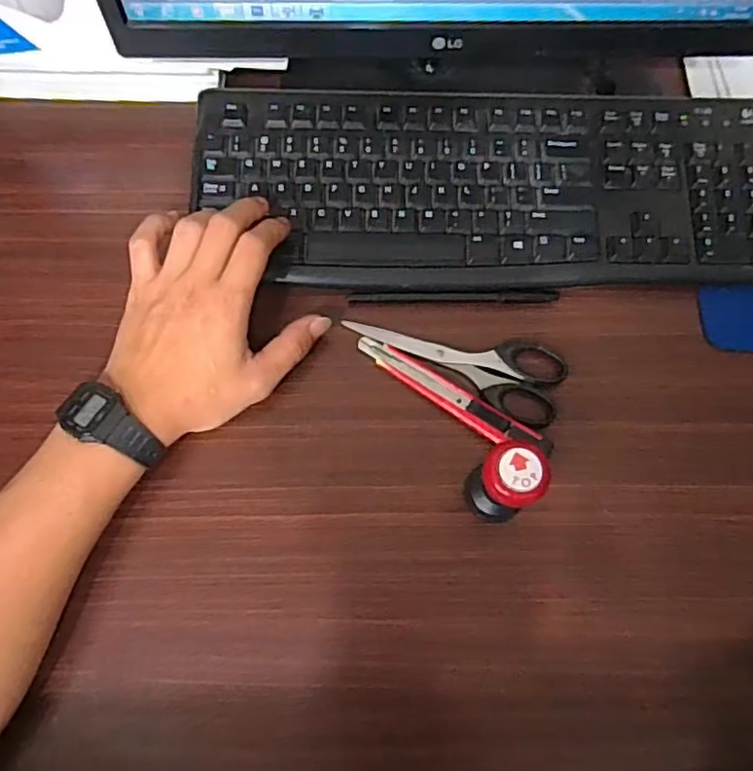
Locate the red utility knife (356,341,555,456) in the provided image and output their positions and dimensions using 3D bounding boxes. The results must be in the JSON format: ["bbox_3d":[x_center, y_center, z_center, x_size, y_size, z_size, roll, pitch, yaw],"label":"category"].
[{"bbox_3d":[0.050,0.008,0.412,0.143,0.012,0.020,34,79,7],"label":"red utility knife"}]

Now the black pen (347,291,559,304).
[{"bbox_3d":[0.055,-0.062,0.438,0.146,0.007,0.009,0,77,-1],"label":"black pen"}]

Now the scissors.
[{"bbox_3d":[0.054,-0.020,0.427,0.151,0.012,0.056,20,77,4],"label":"scissors"}]

